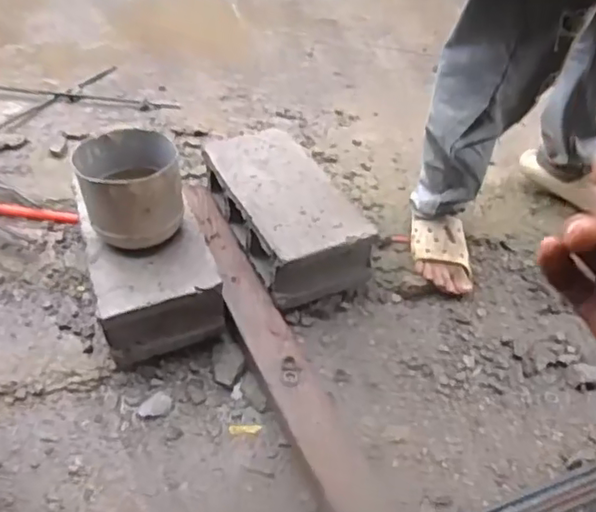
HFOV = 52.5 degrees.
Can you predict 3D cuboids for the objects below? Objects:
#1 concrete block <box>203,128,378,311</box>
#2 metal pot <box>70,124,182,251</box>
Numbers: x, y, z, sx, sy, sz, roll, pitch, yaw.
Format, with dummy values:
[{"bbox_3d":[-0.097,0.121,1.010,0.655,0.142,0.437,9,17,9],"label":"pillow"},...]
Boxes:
[{"bbox_3d":[-0.030,-0.097,1.186,0.203,0.113,0.385,-18,50,-19],"label":"concrete block"},{"bbox_3d":[-0.274,-0.112,1.001,0.151,0.129,0.151,2,47,-2],"label":"metal pot"}]

